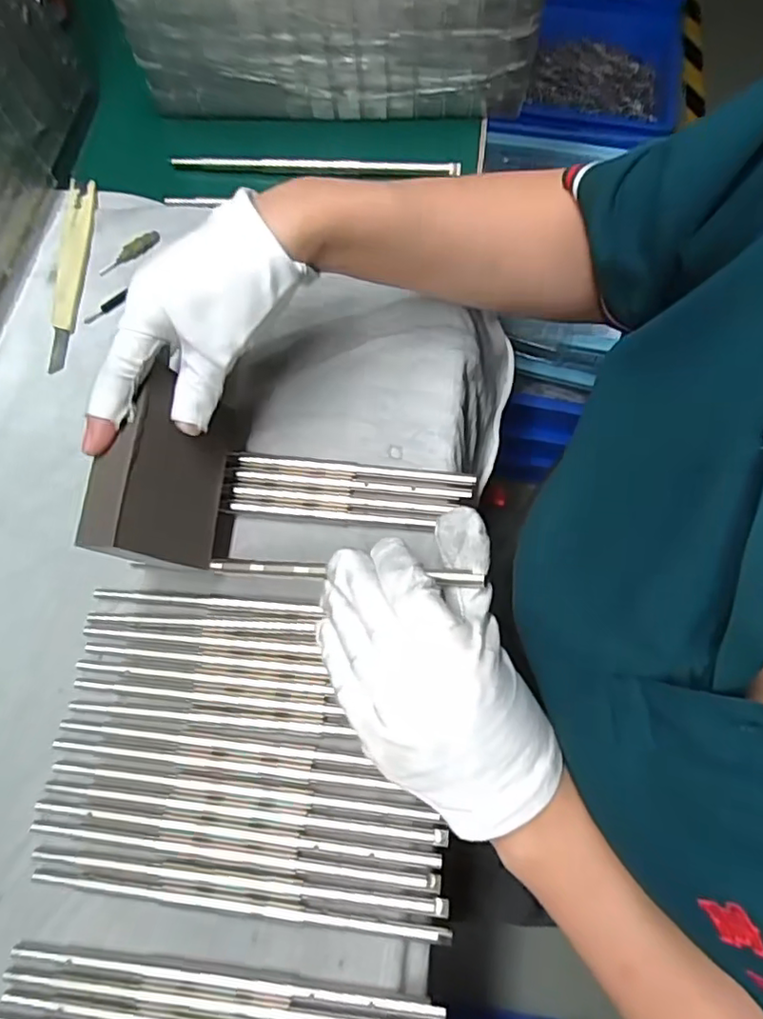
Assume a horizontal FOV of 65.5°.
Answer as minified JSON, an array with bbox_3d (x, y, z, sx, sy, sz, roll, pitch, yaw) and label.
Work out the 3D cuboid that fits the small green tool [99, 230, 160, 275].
[{"bbox_3d":[-0.178,-0.182,0.420,0.048,0.007,0.010,-36,75,-10],"label":"small green tool"}]

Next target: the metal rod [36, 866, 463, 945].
[{"bbox_3d":[-0.072,0.198,0.295,0.209,0.007,0.008,6,72,3],"label":"metal rod"}]

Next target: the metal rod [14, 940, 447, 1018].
[{"bbox_3d":[-0.076,0.230,0.288,0.210,0.009,0.008,5,72,3],"label":"metal rod"}]

